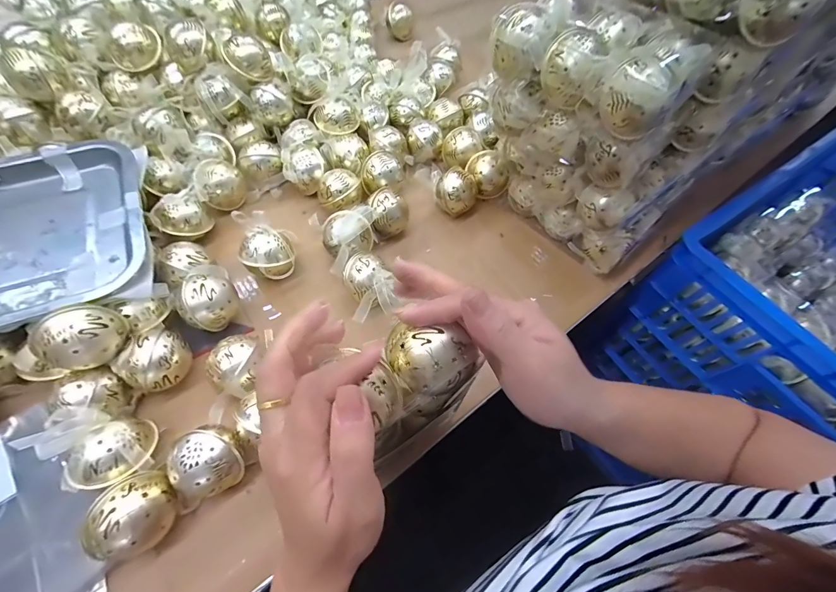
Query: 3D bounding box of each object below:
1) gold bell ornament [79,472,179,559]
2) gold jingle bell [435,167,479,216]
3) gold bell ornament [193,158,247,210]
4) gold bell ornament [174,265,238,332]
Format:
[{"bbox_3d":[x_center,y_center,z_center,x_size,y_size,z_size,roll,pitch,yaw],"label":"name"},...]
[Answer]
[{"bbox_3d":[-0.213,0.167,0.275,0.044,0.053,0.052,-8,61,-9],"label":"gold bell ornament"},{"bbox_3d":[0.050,-0.131,0.466,0.049,0.052,0.045,-23,65,-16],"label":"gold jingle bell"},{"bbox_3d":[-0.244,-0.140,0.445,0.050,0.049,0.044,-31,67,-20],"label":"gold bell ornament"},{"bbox_3d":[-0.211,0.005,0.365,0.053,0.060,0.058,-39,70,-22],"label":"gold bell ornament"}]

